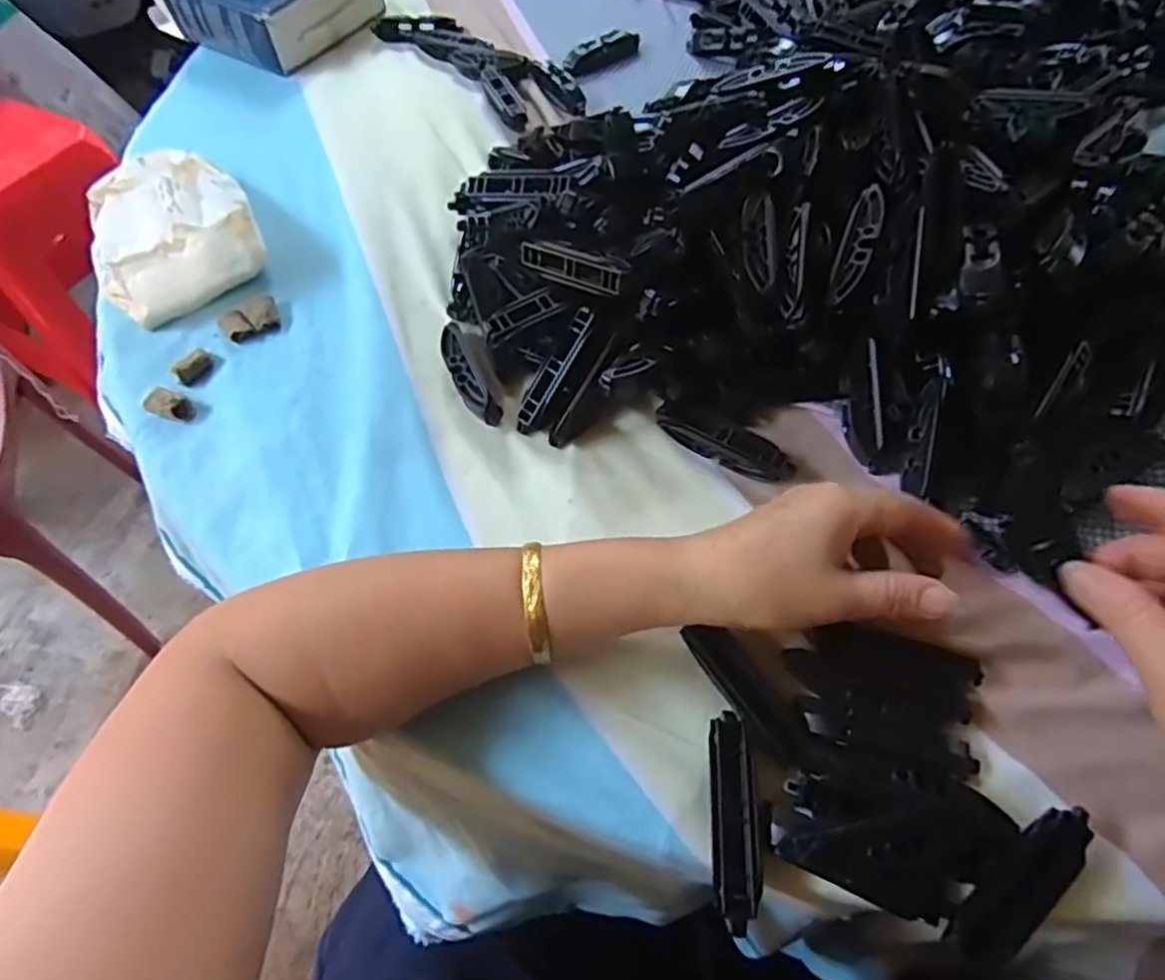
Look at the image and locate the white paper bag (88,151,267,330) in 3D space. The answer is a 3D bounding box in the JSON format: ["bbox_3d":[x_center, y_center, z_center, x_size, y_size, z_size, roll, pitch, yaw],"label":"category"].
[{"bbox_3d":[-0.292,-0.192,0.482,0.105,0.041,0.146,-26,62,-12],"label":"white paper bag"}]

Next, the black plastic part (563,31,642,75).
[{"bbox_3d":[0.018,-0.390,0.611,0.075,0.018,0.017,-29,62,-14],"label":"black plastic part"}]

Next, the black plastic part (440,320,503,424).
[{"bbox_3d":[-0.070,-0.071,0.415,0.019,0.011,0.080,-23,61,-10],"label":"black plastic part"}]

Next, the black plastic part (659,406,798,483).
[{"bbox_3d":[0.080,-0.026,0.384,0.077,0.018,0.019,31,66,19],"label":"black plastic part"}]

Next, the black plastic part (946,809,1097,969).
[{"bbox_3d":[0.173,0.154,0.269,0.072,0.012,0.021,-39,65,-18],"label":"black plastic part"}]

